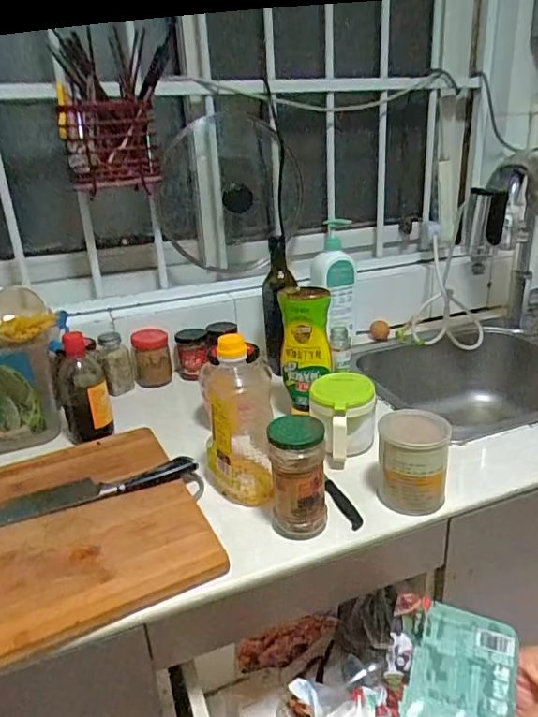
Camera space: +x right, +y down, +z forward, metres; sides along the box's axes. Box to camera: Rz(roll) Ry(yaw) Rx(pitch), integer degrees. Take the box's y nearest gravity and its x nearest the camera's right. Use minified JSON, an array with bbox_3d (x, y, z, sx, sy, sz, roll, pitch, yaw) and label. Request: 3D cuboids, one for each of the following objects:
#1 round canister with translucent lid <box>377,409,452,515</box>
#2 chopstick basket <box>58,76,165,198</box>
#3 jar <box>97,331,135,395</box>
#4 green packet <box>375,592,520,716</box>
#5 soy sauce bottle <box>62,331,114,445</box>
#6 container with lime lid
[{"bbox_3d":[0.181,0.129,0.662,0.083,0.103,0.080,1,23,10],"label":"round canister with translucent lid"},{"bbox_3d":[-0.278,-0.385,0.918,0.156,0.166,0.067,-7,23,-10],"label":"chopstick basket"},{"bbox_3d":[-0.295,0.007,1.015,0.049,0.118,0.048,-10,23,-16],"label":"jar"},{"bbox_3d":[0.098,0.173,0.287,0.066,0.006,0.069,15,57,13],"label":"green packet"},{"bbox_3d":[-0.299,0.047,0.842,0.072,0.182,0.058,-12,24,-21],"label":"soy sauce bottle"},{"bbox_3d":[0.109,0.089,0.767,0.091,0.105,0.104,0,23,7],"label":"container with lime lid"}]

